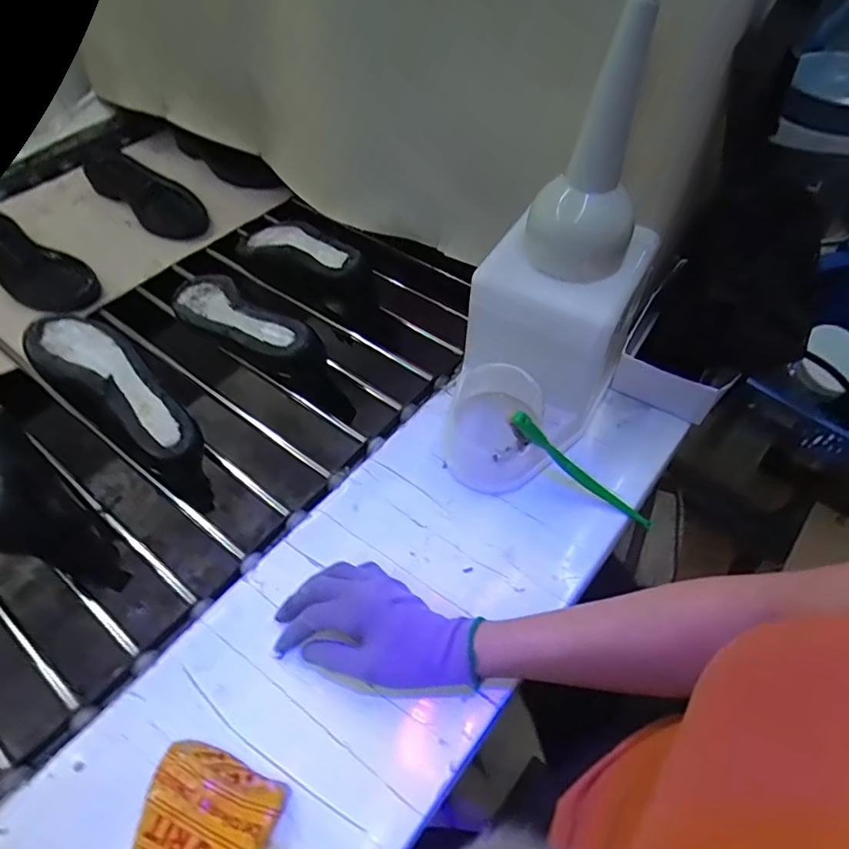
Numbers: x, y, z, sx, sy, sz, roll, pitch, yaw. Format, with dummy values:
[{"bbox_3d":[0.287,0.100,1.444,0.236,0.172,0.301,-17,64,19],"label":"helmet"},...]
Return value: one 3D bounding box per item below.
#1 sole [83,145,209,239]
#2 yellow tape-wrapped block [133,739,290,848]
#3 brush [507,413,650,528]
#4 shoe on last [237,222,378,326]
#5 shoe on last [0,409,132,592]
[{"bbox_3d":[-0.454,-0.371,0.896,0.266,0.042,0.089,35,60,10],"label":"sole"},{"bbox_3d":[-0.150,0.274,0.373,0.093,0.020,0.087,18,57,13],"label":"yellow tape-wrapped block"},{"bbox_3d":[0.140,0.047,0.515,0.170,0.036,0.009,37,56,-11],"label":"brush"},{"bbox_3d":[-0.152,-0.208,0.728,0.223,0.079,0.066,35,62,23],"label":"shoe on last"},{"bbox_3d":[-0.399,0.063,0.524,0.241,0.097,0.083,37,63,24],"label":"shoe on last"}]

